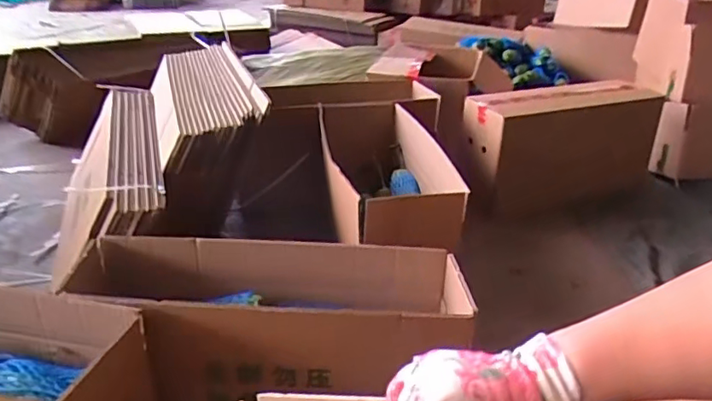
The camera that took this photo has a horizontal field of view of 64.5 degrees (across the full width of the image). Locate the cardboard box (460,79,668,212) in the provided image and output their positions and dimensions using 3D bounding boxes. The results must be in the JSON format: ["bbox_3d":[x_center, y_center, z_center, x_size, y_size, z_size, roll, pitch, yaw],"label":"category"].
[{"bbox_3d":[0.494,-0.135,1.394,0.510,0.277,0.136,-9,28,-21],"label":"cardboard box"}]

